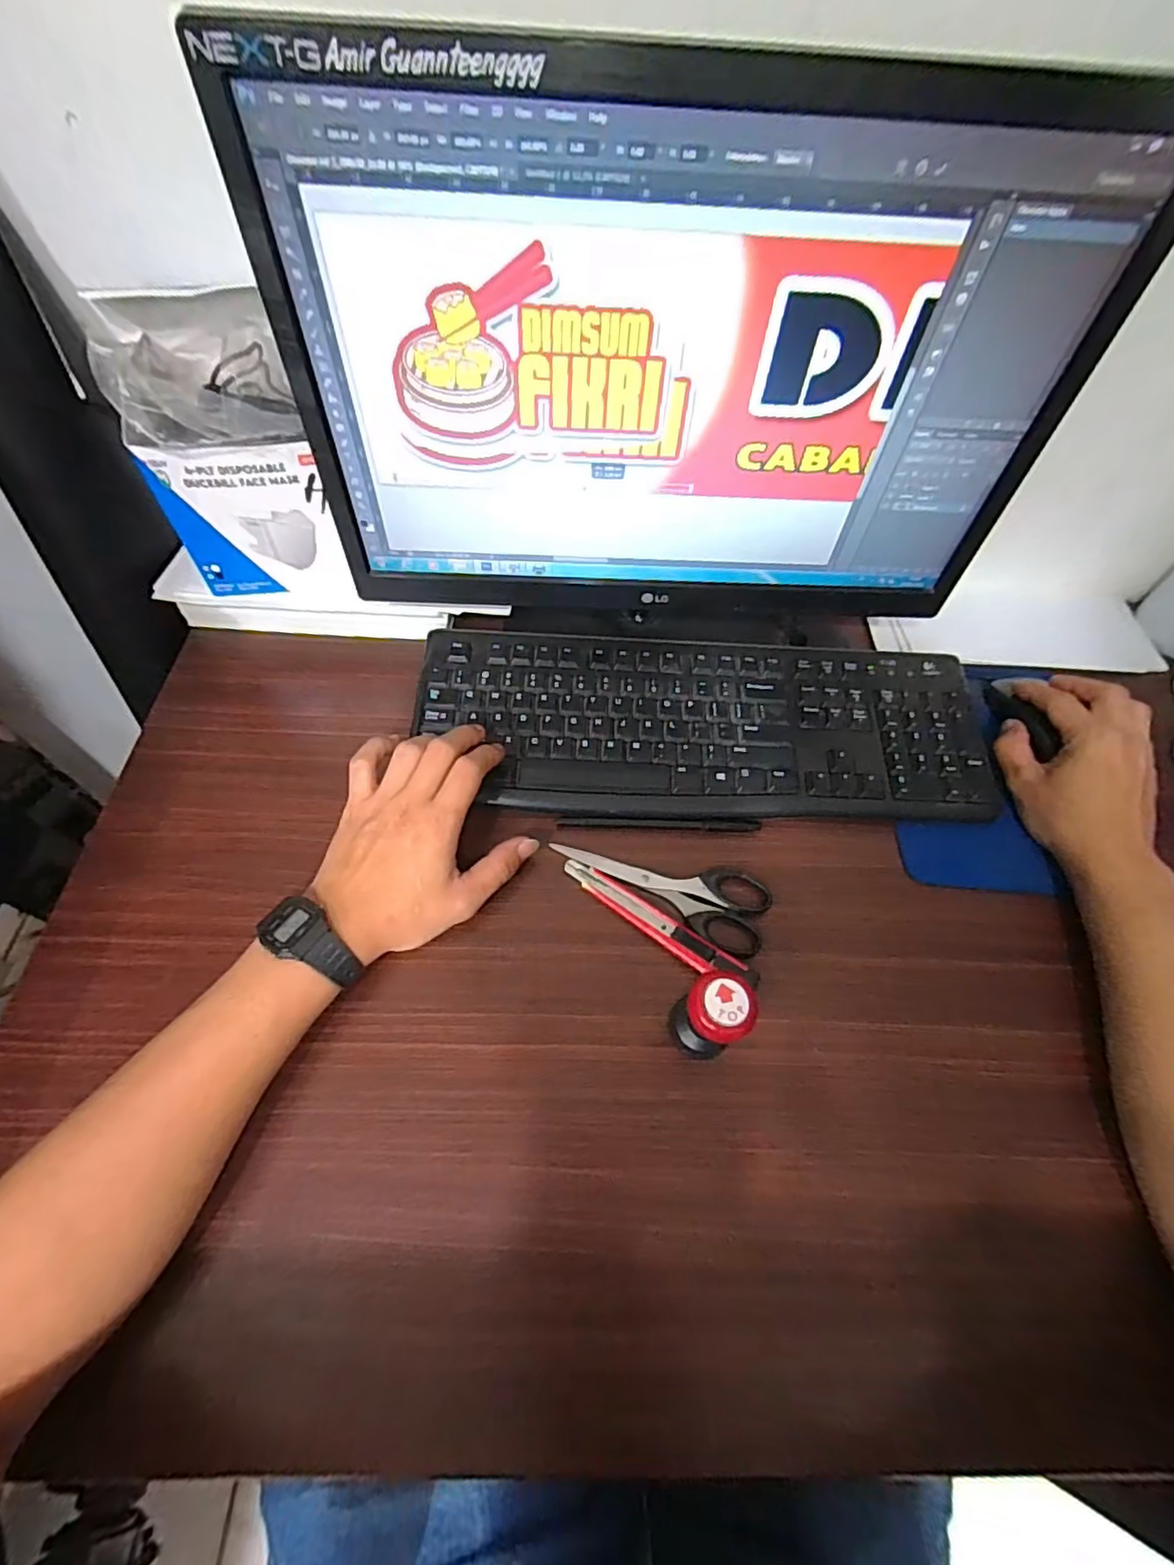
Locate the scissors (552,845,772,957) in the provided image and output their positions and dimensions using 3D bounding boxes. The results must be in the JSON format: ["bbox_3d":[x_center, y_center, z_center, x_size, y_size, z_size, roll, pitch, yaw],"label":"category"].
[{"bbox_3d":[0.051,0.070,0.422,0.151,0.012,0.056,21,66,8],"label":"scissors"}]

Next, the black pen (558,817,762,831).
[{"bbox_3d":[0.053,0.031,0.442,0.146,0.007,0.009,2,65,-1],"label":"black pen"}]

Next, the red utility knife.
[{"bbox_3d":[0.046,0.093,0.402,0.143,0.012,0.020,34,68,13],"label":"red utility knife"}]

